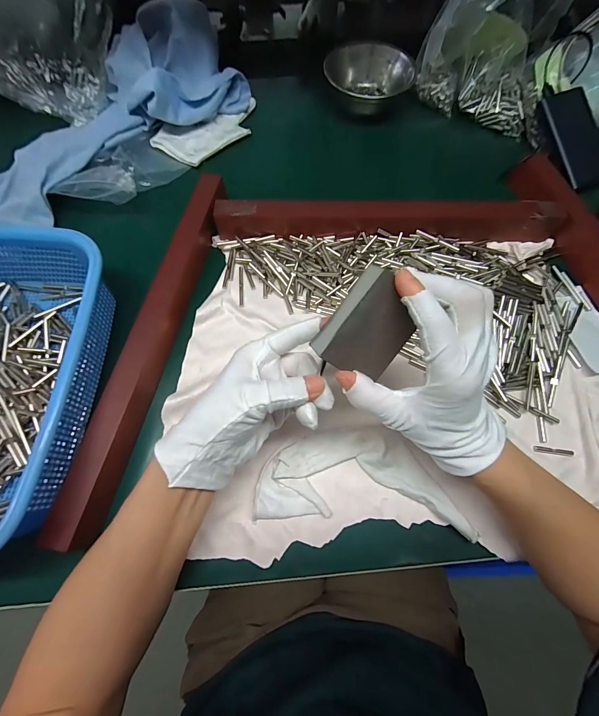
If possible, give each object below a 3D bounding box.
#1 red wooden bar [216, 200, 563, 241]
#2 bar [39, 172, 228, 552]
[{"bbox_3d":[0.106,-0.164,0.363,0.401,0.034,0.027,1,70,-1],"label":"red wooden bar"},{"bbox_3d":[-0.143,-0.031,0.313,0.031,0.046,0.382,11,70,2],"label":"bar"}]

